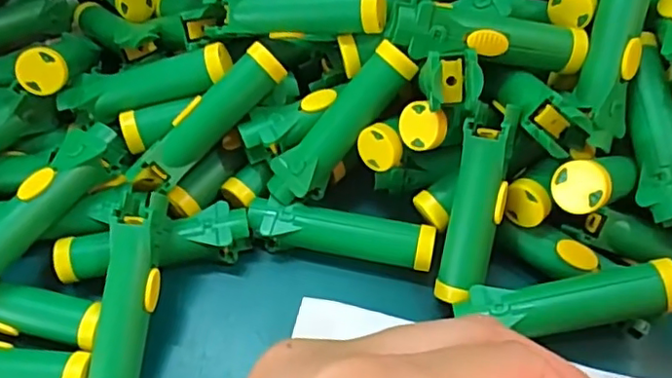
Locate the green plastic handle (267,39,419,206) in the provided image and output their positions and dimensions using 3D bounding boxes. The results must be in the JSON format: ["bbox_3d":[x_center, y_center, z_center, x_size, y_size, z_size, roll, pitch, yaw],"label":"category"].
[{"bbox_3d":[0.002,-0.026,0.253,0.080,0.016,0.020,-49,65,13],"label":"green plastic handle"}]

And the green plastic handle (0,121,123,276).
[{"bbox_3d":[-0.123,0.005,0.245,0.017,0.019,0.080,26,61,18],"label":"green plastic handle"}]

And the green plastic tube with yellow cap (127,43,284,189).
[{"bbox_3d":[-0.056,-0.030,0.253,0.078,0.015,0.016,-45,67,-2],"label":"green plastic tube with yellow cap"}]

